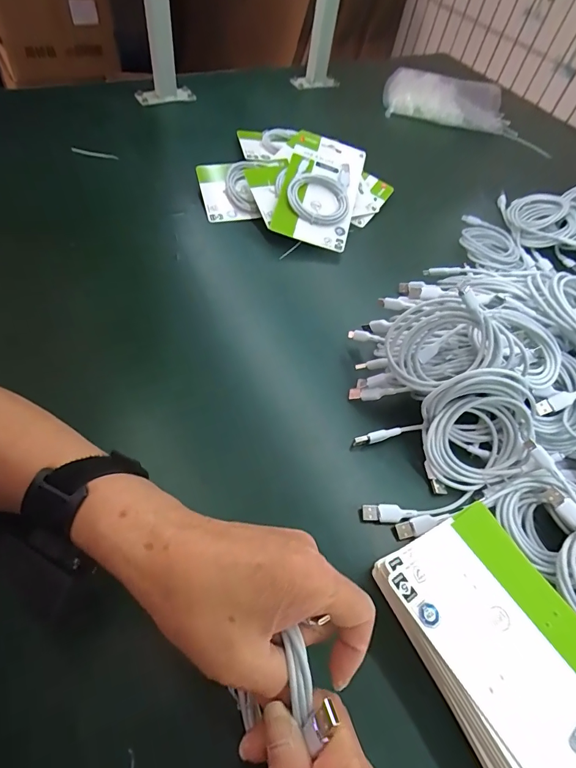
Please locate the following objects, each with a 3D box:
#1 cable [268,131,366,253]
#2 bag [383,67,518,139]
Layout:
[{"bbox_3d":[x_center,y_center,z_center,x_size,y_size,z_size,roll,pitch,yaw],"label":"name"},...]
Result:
[{"bbox_3d":[0.043,-0.260,0.544,0.101,0.016,0.159,15,79,-7],"label":"cable"},{"bbox_3d":[0.296,-0.523,0.754,0.242,0.053,0.128,6,56,-5],"label":"bag"}]

